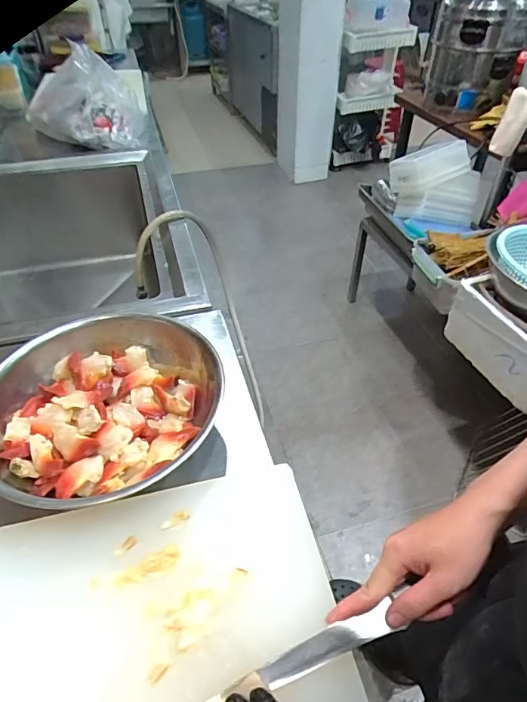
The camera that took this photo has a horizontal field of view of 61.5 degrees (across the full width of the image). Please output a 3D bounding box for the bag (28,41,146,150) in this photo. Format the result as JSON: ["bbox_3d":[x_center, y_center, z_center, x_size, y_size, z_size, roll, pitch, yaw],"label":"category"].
[{"bbox_3d":[-0.495,-0.705,1.229,0.321,0.217,0.264,-12,45,-11],"label":"bag"}]

